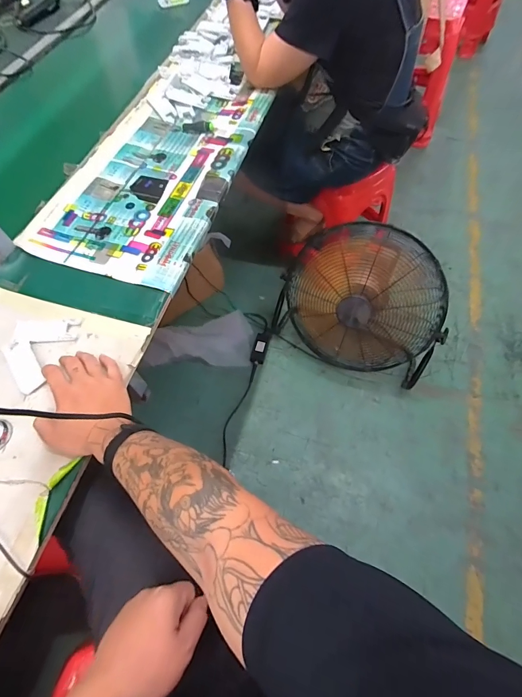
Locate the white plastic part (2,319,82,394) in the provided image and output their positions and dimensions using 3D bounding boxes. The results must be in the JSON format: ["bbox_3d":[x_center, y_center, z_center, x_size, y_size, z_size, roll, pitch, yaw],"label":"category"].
[{"bbox_3d":[-0.357,0.009,0.553,0.105,0.011,0.126,2,62,0],"label":"white plastic part"}]

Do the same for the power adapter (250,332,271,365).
[{"bbox_3d":[-0.001,-0.003,1.413,0.056,0.024,0.134,14,63,10],"label":"power adapter"}]

